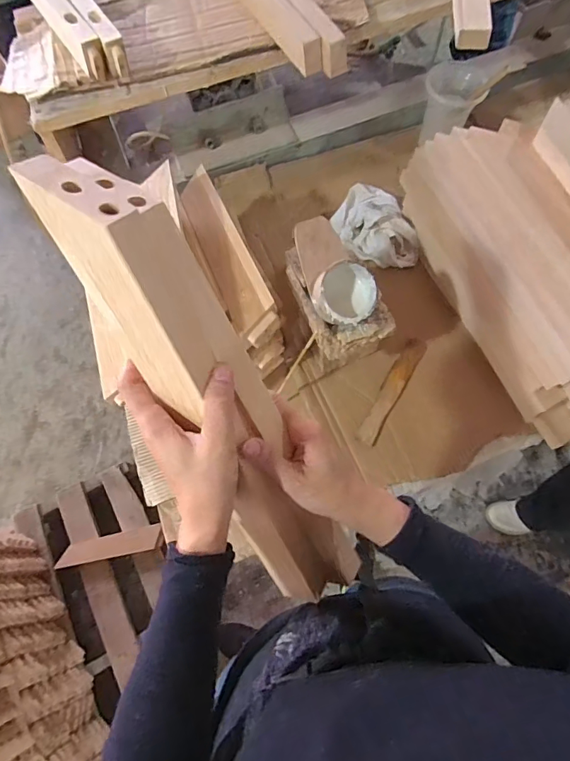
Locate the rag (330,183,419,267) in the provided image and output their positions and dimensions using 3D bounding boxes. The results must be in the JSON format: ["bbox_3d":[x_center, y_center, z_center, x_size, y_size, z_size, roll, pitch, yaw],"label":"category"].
[{"bbox_3d":[0.165,-0.299,0.865,0.139,0.067,0.184,-17,69,-5],"label":"rag"}]

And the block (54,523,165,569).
[{"bbox_3d":[-0.510,0.490,1.334,0.289,0.029,0.068,-7,71,-22],"label":"block"}]

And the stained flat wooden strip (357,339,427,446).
[{"bbox_3d":[0.186,0.016,0.779,0.037,0.007,0.207,32,77,-2],"label":"stained flat wooden strip"}]

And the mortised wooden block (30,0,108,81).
[{"bbox_3d":[-0.353,-0.573,0.718,0.035,0.056,0.251,-33,71,-11],"label":"mortised wooden block"}]

